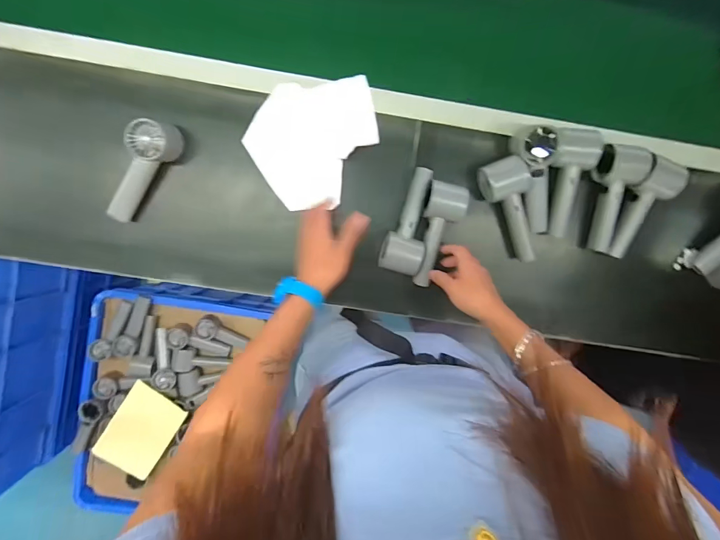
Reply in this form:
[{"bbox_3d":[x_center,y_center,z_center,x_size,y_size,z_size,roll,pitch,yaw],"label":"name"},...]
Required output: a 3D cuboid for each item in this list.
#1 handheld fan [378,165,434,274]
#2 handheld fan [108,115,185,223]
[{"bbox_3d":[0.072,-0.076,0.602,0.065,0.067,0.155,11,94,-4],"label":"handheld fan"},{"bbox_3d":[-0.315,-0.145,0.582,0.064,0.063,0.168,33,106,-5],"label":"handheld fan"}]

